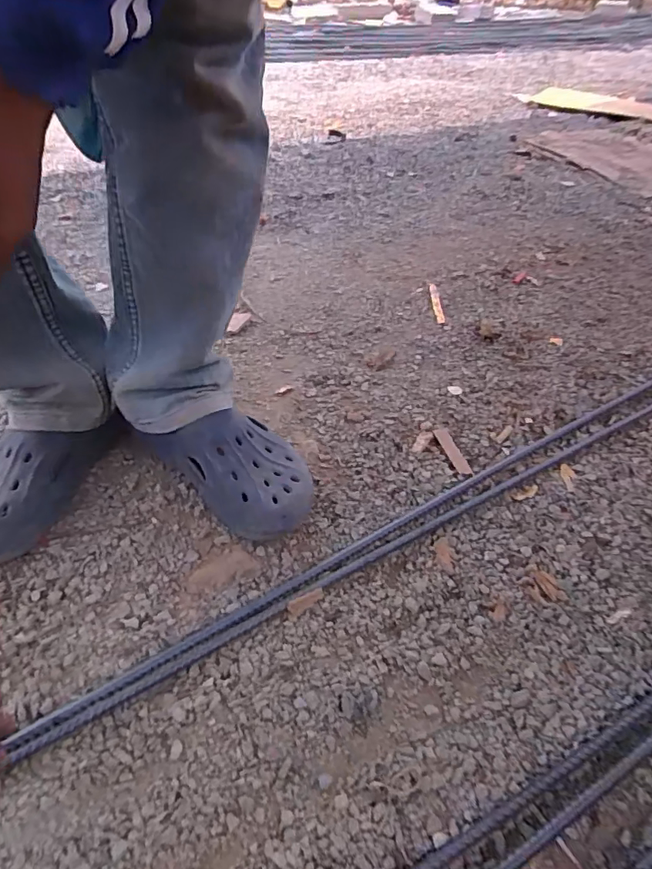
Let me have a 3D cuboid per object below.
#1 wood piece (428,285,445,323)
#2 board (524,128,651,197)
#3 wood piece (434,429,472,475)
[{"bbox_3d":[0.185,-0.223,0.874,0.014,0.007,0.108,2,45,-2],"label":"wood piece"},{"bbox_3d":[0.797,-0.777,1.428,0.325,0.022,0.596,-18,44,-13],"label":"board"},{"bbox_3d":[0.157,0.020,0.643,0.021,0.005,0.079,-8,46,-12],"label":"wood piece"}]

